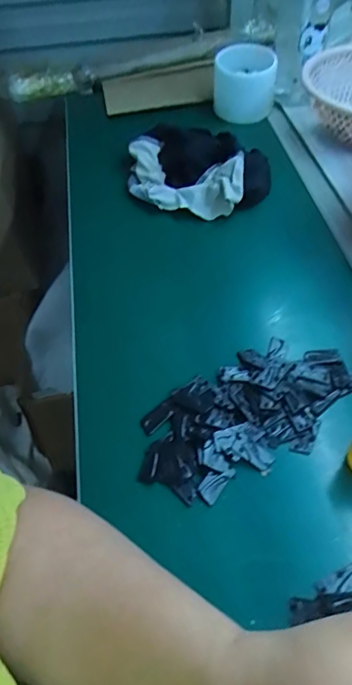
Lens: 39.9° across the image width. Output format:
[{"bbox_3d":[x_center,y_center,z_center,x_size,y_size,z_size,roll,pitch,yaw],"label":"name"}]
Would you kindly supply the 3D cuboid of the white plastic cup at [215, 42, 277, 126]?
[{"bbox_3d":[0.101,-0.379,0.698,0.083,0.084,0.070,9,52,10],"label":"white plastic cup"}]

